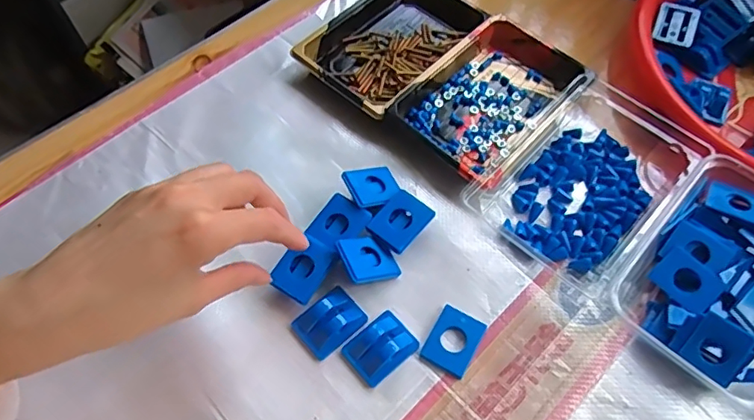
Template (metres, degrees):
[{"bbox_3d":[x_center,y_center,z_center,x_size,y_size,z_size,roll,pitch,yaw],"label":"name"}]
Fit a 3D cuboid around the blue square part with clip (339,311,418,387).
[{"bbox_3d":[0.002,0.091,0.367,0.045,0.014,0.035,-37,67,-19],"label":"blue square part with clip"}]

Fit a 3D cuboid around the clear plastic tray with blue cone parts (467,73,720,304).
[{"bbox_3d":[0.170,-0.030,0.427,0.115,0.027,0.177,38,67,19],"label":"clear plastic tray with blue cone parts"}]

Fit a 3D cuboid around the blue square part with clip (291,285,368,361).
[{"bbox_3d":[-0.033,0.075,0.374,0.044,0.014,0.034,-38,67,-20],"label":"blue square part with clip"}]

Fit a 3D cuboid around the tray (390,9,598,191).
[{"bbox_3d":[0.098,-0.097,0.463,0.109,0.028,0.167,39,67,19],"label":"tray"}]

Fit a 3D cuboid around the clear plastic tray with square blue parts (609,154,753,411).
[{"bbox_3d":[0.245,0.043,0.381,0.108,0.035,0.151,35,66,18],"label":"clear plastic tray with square blue parts"}]

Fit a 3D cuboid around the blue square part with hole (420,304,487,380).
[{"bbox_3d":[0.053,0.090,0.373,0.032,0.004,0.042,27,64,14],"label":"blue square part with hole"}]

